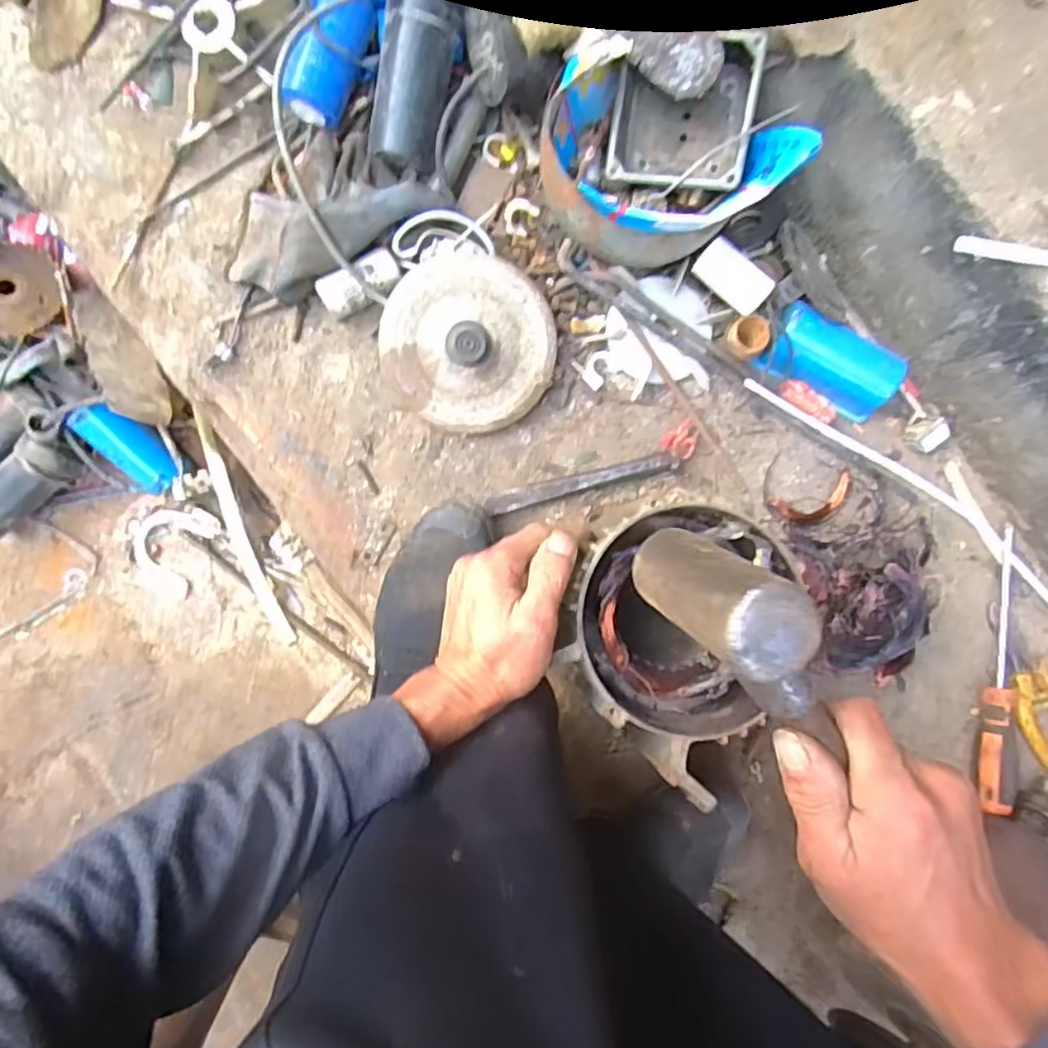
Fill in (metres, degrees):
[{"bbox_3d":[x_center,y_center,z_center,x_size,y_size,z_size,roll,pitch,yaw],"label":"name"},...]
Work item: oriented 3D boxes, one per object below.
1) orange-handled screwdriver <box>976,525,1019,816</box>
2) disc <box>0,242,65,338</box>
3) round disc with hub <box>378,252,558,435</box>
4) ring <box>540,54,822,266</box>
[{"bbox_3d":[0.434,0.129,0.592,0.030,0.031,0.248,13,84,-5],"label":"orange-handled screwdriver"},{"bbox_3d":[-0.495,-0.226,0.636,0.095,0.013,0.090,0,86,-6],"label":"disc"},{"bbox_3d":[-0.046,-0.150,0.550,0.146,0.042,0.146,-1,103,-4],"label":"round disc with hub"},{"bbox_3d":[0.101,-0.280,0.529,0.185,0.118,0.132,33,83,-2],"label":"ring"}]

